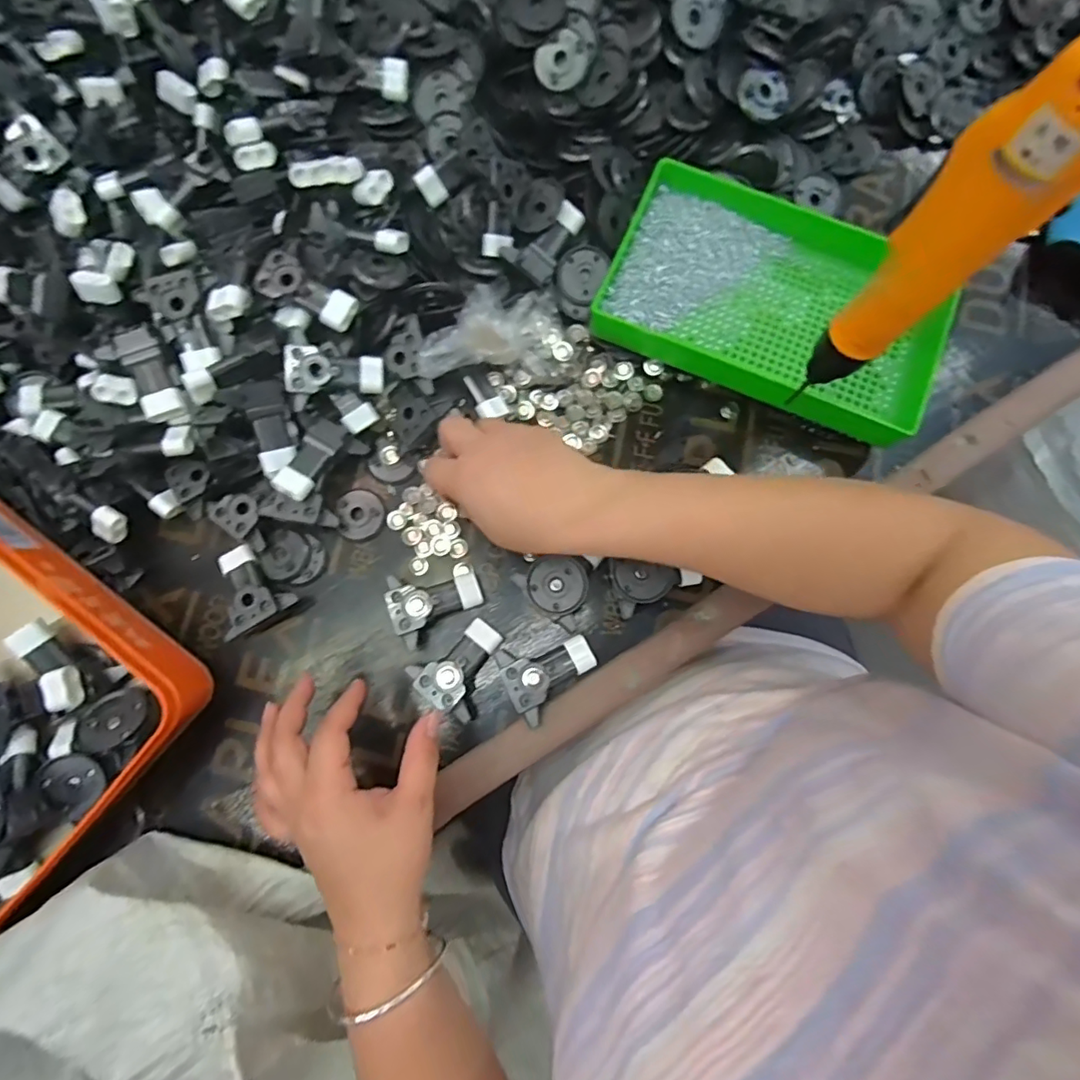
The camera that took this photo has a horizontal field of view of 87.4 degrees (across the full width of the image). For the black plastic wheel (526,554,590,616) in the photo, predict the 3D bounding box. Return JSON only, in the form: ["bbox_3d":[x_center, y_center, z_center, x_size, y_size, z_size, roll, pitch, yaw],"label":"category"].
[{"bbox_3d":[0.013,0.033,0.405,0.042,0.022,0.040,0,80,1],"label":"black plastic wheel"}]

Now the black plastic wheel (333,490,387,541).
[{"bbox_3d":[-0.138,-0.020,0.436,0.035,0.008,0.040,-17,80,-2],"label":"black plastic wheel"}]

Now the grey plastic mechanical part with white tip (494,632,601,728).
[{"bbox_3d":[0.008,0.091,0.392,0.063,0.016,0.051,-25,80,-3],"label":"grey plastic mechanical part with white tip"}]

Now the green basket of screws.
[{"bbox_3d":[0.178,-0.179,0.425,0.246,0.032,0.150,24,81,5],"label":"green basket of screws"}]

